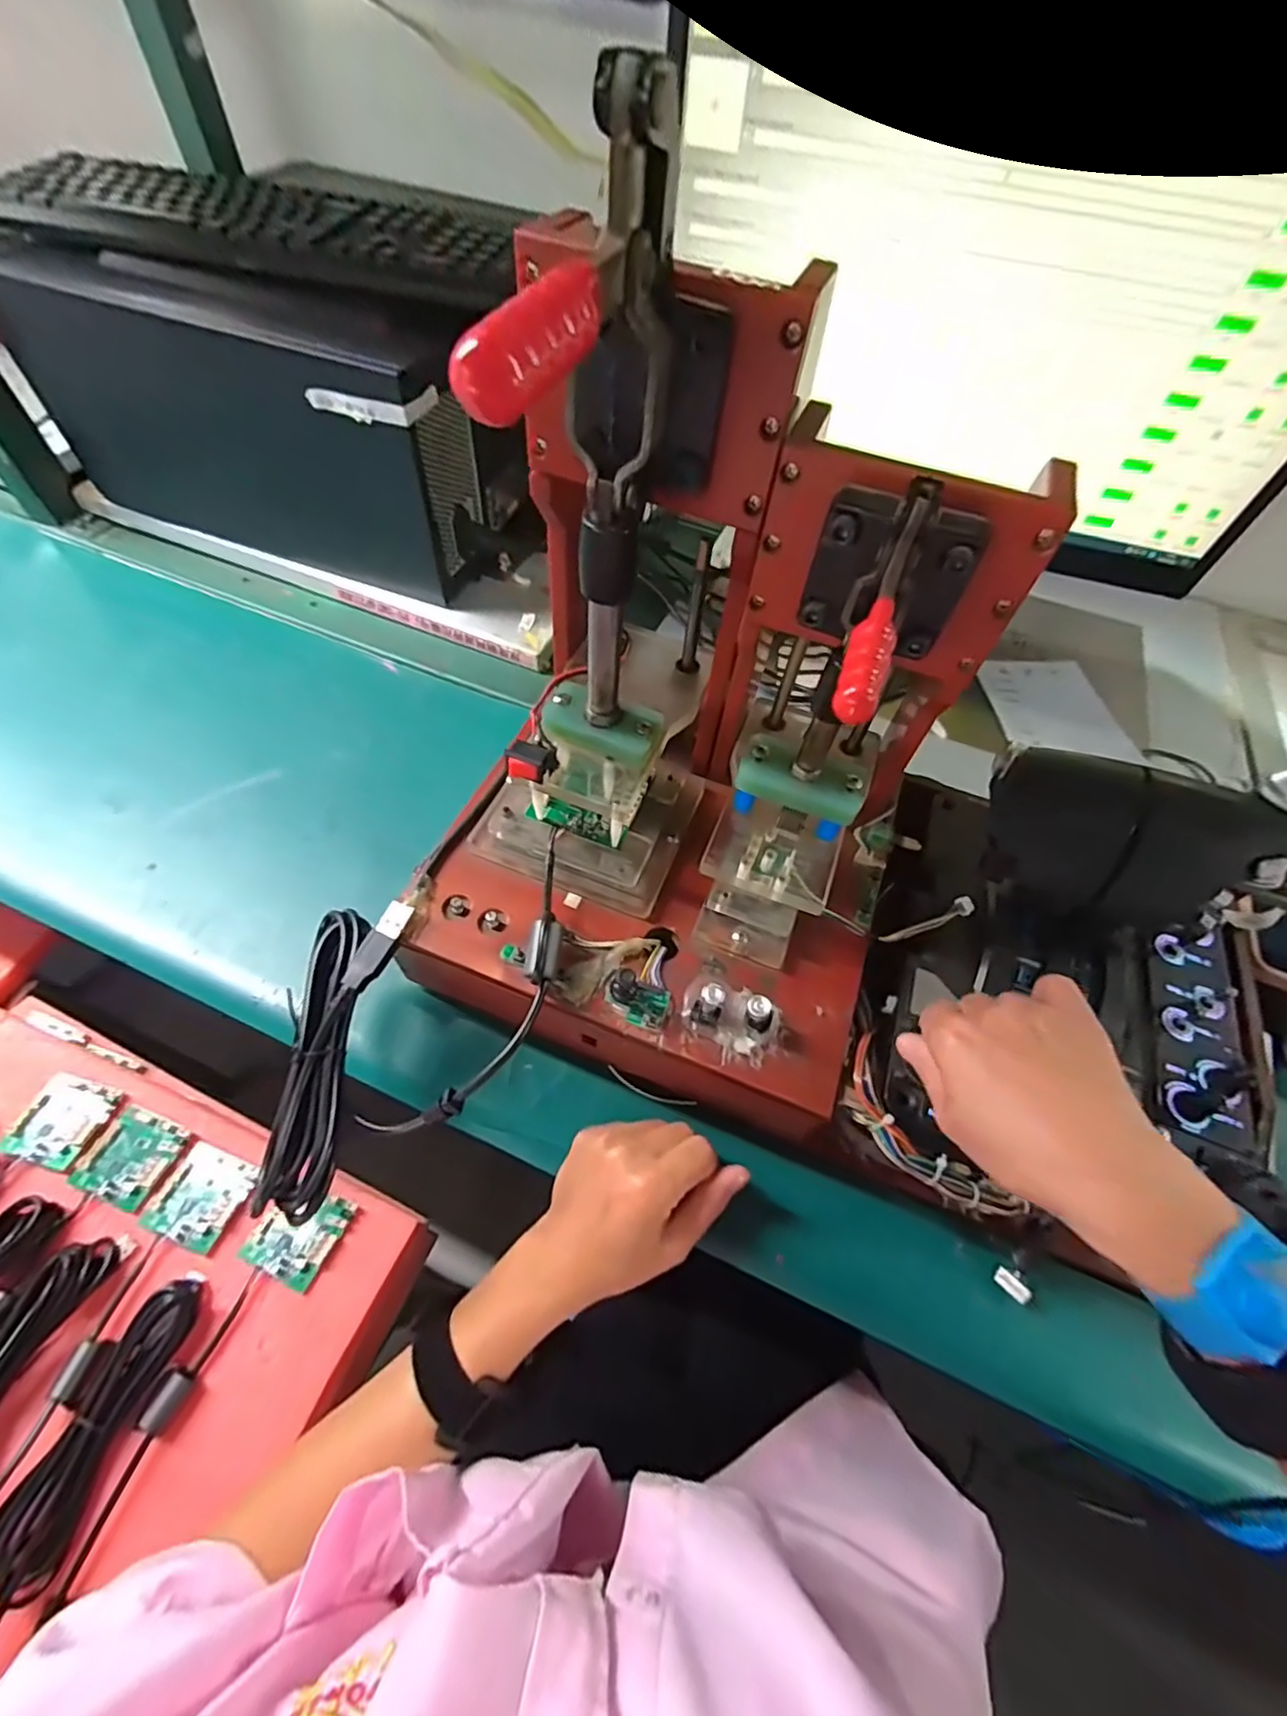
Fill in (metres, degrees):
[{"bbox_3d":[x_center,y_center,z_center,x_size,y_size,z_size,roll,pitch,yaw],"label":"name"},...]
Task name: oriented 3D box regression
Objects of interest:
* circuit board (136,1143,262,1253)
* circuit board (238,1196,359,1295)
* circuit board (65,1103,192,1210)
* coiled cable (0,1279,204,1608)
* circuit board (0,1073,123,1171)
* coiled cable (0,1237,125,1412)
[{"bbox_3d":[-0.329,0.252,0.461,0.058,0.007,0.061,19,57,8],"label":"circuit board"},{"bbox_3d":[-0.253,0.274,0.452,0.056,0.010,0.058,21,57,10],"label":"circuit board"},{"bbox_3d":[-0.388,0.226,0.469,0.055,0.008,0.059,17,57,7],"label":"circuit board"},{"bbox_3d":[-0.333,0.345,0.378,0.041,0.019,0.143,16,57,6],"label":"coiled cable"},{"bbox_3d":[-0.446,0.202,0.474,0.055,0.011,0.060,14,57,5],"label":"circuit board"},{"bbox_3d":[-0.403,0.323,0.387,0.041,0.024,0.148,16,57,6],"label":"coiled cable"}]

